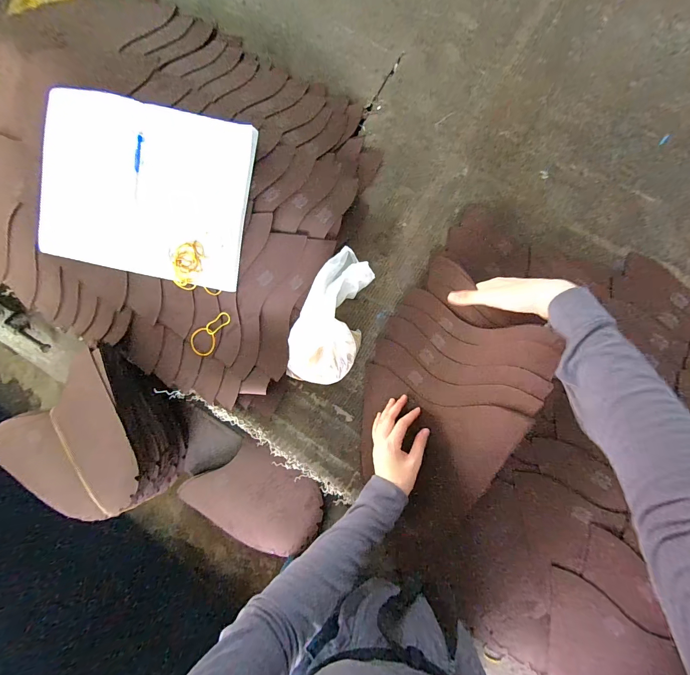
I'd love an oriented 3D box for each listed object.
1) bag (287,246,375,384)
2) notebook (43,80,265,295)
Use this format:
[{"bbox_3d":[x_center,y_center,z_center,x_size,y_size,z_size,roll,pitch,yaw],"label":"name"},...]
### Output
[{"bbox_3d":[-0.022,-0.032,0.535,0.102,0.077,0.226,17,90,9],"label":"bag"},{"bbox_3d":[-0.321,-0.232,0.509,0.333,0.019,0.252,12,101,-2],"label":"notebook"}]

